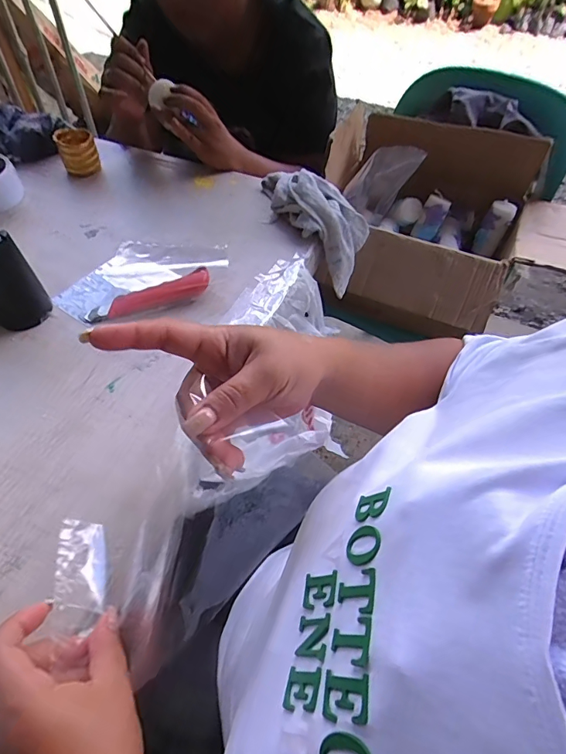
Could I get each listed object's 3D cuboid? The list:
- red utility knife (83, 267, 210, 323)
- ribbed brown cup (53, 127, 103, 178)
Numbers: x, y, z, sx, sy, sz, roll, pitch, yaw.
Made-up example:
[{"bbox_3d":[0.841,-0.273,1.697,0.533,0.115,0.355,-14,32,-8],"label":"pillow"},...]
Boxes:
[{"bbox_3d":[-0.155,-0.093,0.510,0.144,0.023,0.024,-19,54,-15],"label":"red utility knife"},{"bbox_3d":[-0.315,-0.348,0.681,0.052,0.054,0.050,0,51,-1],"label":"ribbed brown cup"}]

